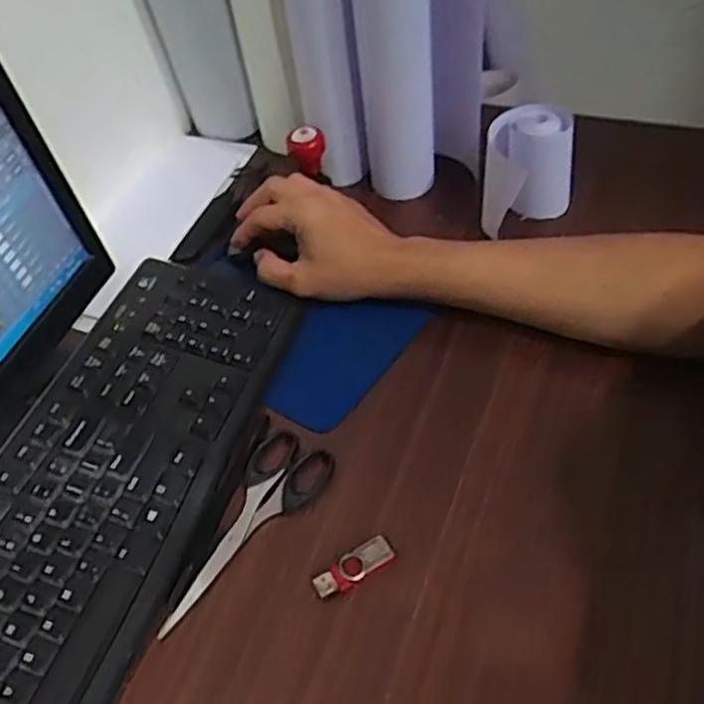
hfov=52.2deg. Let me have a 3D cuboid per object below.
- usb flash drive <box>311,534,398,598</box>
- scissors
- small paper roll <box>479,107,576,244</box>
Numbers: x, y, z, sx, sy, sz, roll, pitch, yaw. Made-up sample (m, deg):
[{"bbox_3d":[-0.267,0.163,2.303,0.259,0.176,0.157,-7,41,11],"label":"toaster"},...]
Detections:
[{"bbox_3d":[0.002,0.133,0.441,0.052,0.008,0.019,-27,58,-19],"label":"usb flash drive"},{"bbox_3d":[-0.063,0.119,0.473,0.057,0.005,0.152,19,55,13],"label":"scissors"},{"bbox_3d":[0.152,-0.152,0.617,0.073,0.090,0.071,6,53,12],"label":"small paper roll"}]

